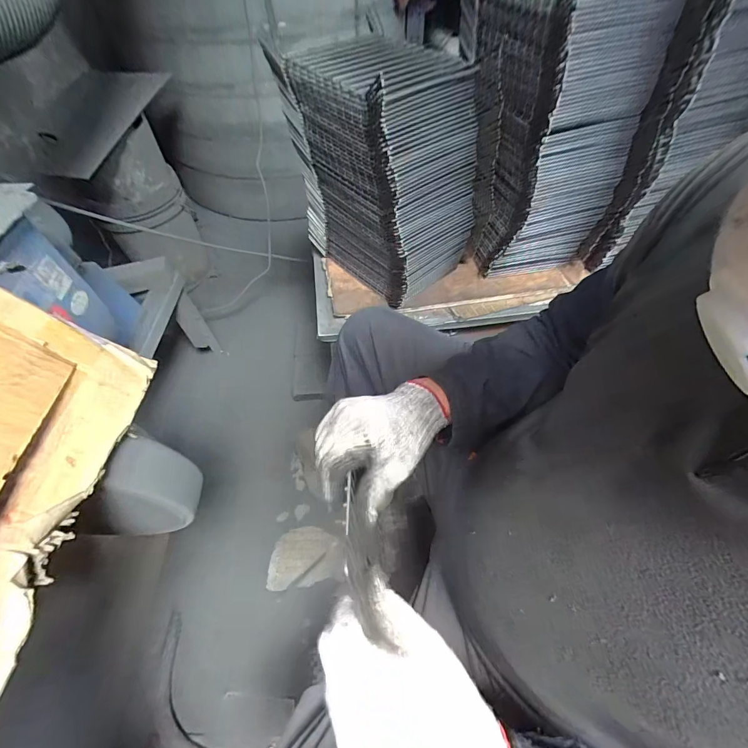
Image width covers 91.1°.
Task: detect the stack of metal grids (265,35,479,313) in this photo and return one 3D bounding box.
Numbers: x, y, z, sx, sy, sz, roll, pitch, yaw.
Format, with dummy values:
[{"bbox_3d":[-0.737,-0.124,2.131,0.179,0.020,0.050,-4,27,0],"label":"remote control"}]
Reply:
[{"bbox_3d":[0.016,-0.371,0.686,0.309,0.340,0.227,37,64,24],"label":"stack of metal grids"}]

